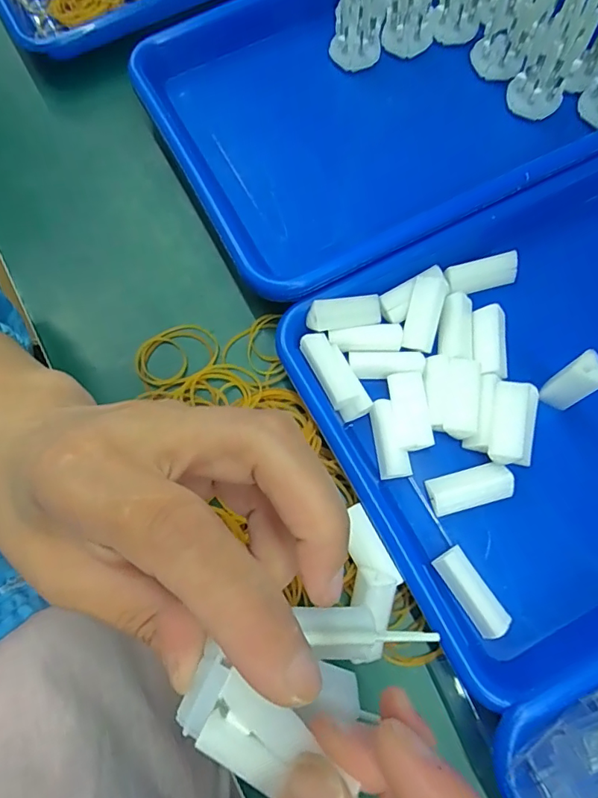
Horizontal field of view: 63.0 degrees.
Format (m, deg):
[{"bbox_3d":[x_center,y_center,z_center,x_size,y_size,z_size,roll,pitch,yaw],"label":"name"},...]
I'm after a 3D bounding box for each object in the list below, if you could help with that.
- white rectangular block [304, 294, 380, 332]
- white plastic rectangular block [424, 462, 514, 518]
[{"bbox_3d":[0.028,-0.053,0.301,0.047,0.009,0.019,-12,98,-24],"label":"white rectangular block"},{"bbox_3d":[0.096,0.050,0.273,0.044,0.012,0.021,-15,71,-4],"label":"white plastic rectangular block"}]

